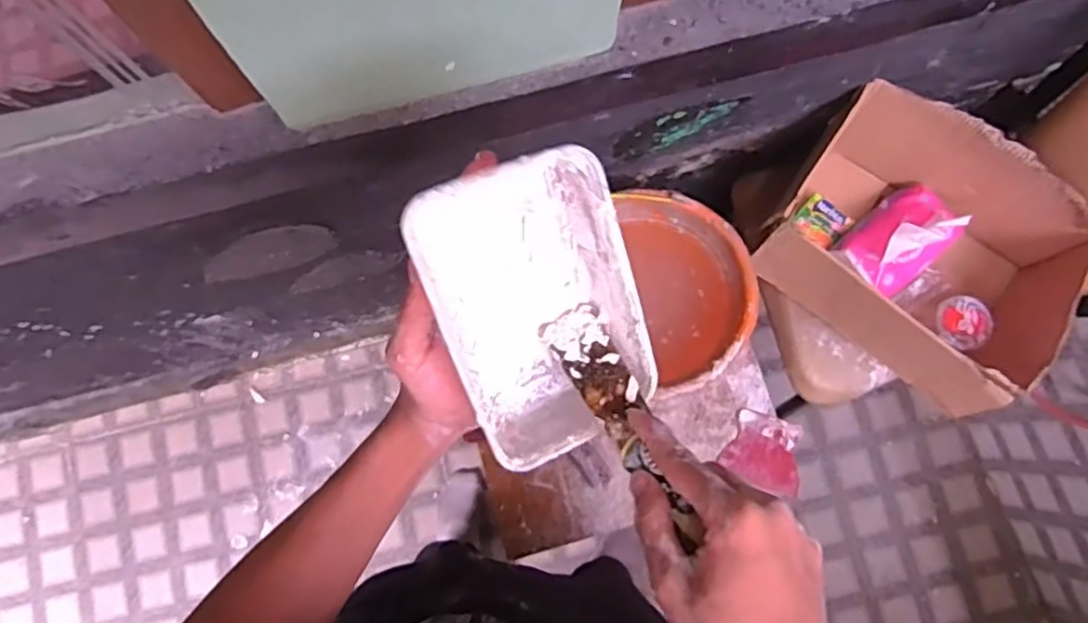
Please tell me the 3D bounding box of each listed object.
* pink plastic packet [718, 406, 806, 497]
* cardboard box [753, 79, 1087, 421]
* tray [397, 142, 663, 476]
[{"bbox_3d":[0.341,0.214,1.046,0.122,0.016,0.104,25,87,4],"label":"pink plastic packet"},{"bbox_3d":[0.503,-0.078,0.945,0.359,0.185,0.291,38,82,7],"label":"cardboard box"},{"bbox_3d":[-0.005,-0.003,0.404,0.114,0.049,0.173,-25,115,-20],"label":"tray"}]

